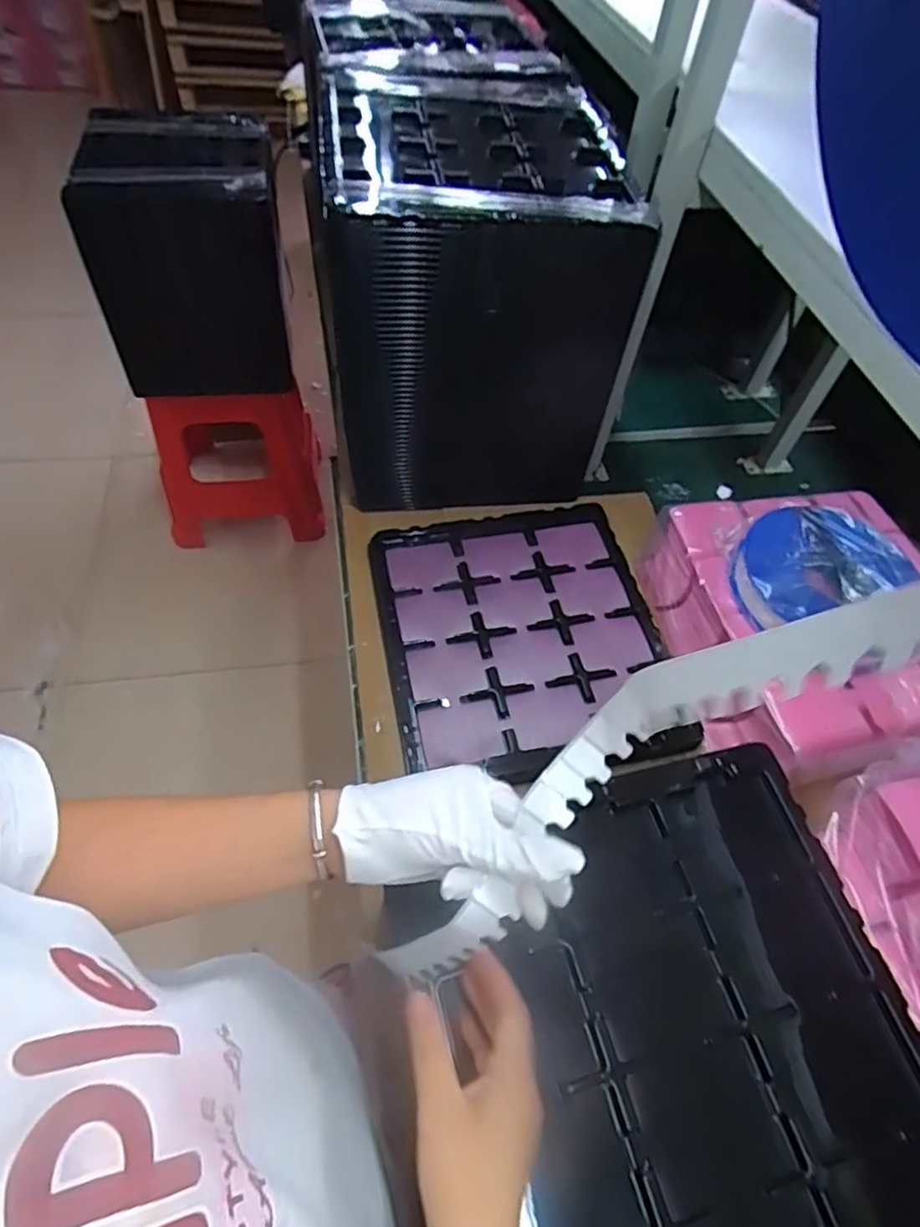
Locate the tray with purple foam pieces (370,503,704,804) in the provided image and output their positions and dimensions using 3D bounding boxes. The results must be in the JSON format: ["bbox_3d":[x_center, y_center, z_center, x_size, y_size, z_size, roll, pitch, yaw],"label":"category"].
[{"bbox_3d":[0.077,0.022,0.824,0.327,0.030,0.381,-8,57,-10],"label":"tray with purple foam pieces"}]

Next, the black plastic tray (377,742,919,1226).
[{"bbox_3d":[0.151,0.301,0.445,0.335,0.027,0.363,-11,57,-12],"label":"black plastic tray"}]

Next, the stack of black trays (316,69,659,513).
[{"bbox_3d":[0.003,-0.425,0.895,0.345,0.403,0.365,-6,56,-9],"label":"stack of black trays"}]

